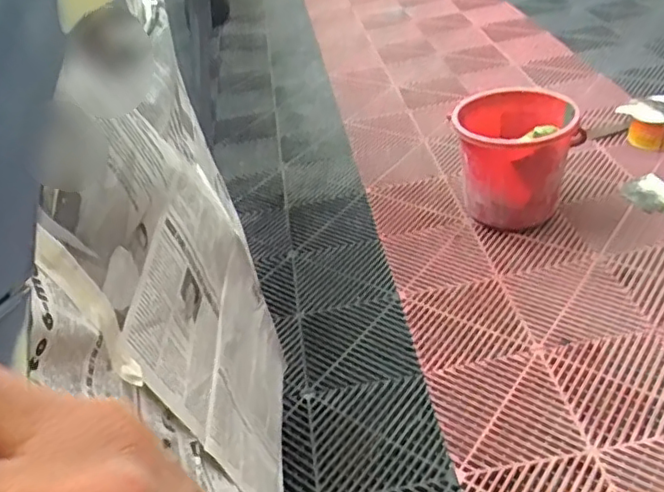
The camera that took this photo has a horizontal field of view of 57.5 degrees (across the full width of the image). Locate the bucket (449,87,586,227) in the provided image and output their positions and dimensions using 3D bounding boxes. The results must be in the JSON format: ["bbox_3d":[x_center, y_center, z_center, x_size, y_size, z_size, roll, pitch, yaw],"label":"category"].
[{"bbox_3d":[0.388,-0.190,1.297,0.242,0.222,0.265,-4,37,9],"label":"bucket"}]

